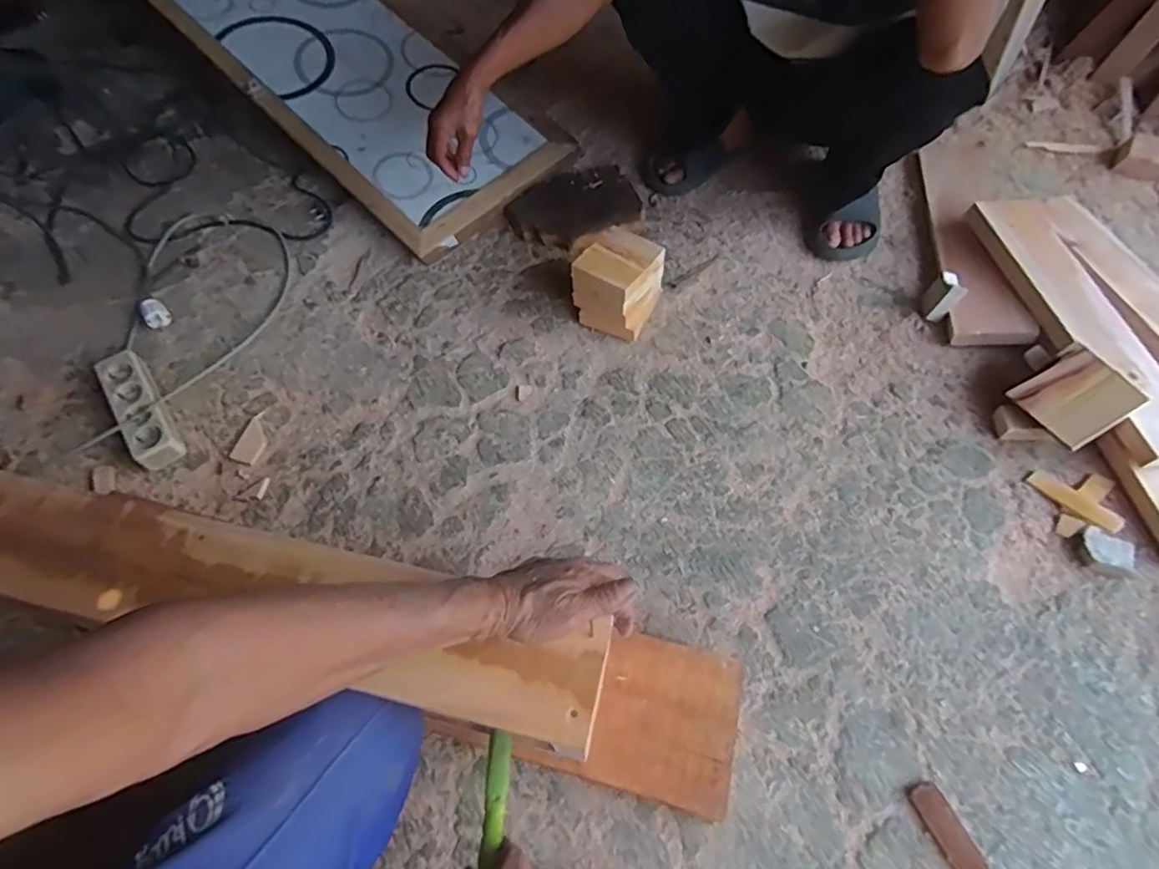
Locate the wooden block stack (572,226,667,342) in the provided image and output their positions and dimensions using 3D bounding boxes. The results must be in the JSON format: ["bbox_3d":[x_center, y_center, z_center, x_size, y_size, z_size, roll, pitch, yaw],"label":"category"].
[{"bbox_3d":[0.061,-0.239,0.962,0.119,0.114,0.130,26,64,16],"label":"wooden block stack"}]

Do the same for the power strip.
[{"bbox_3d":[-0.652,-0.038,0.891,0.061,0.041,0.201,-32,64,-16],"label":"power strip"}]

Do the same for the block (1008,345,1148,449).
[{"bbox_3d":[0.664,-0.050,0.808,0.105,0.017,0.109,-47,59,26],"label":"block"}]

